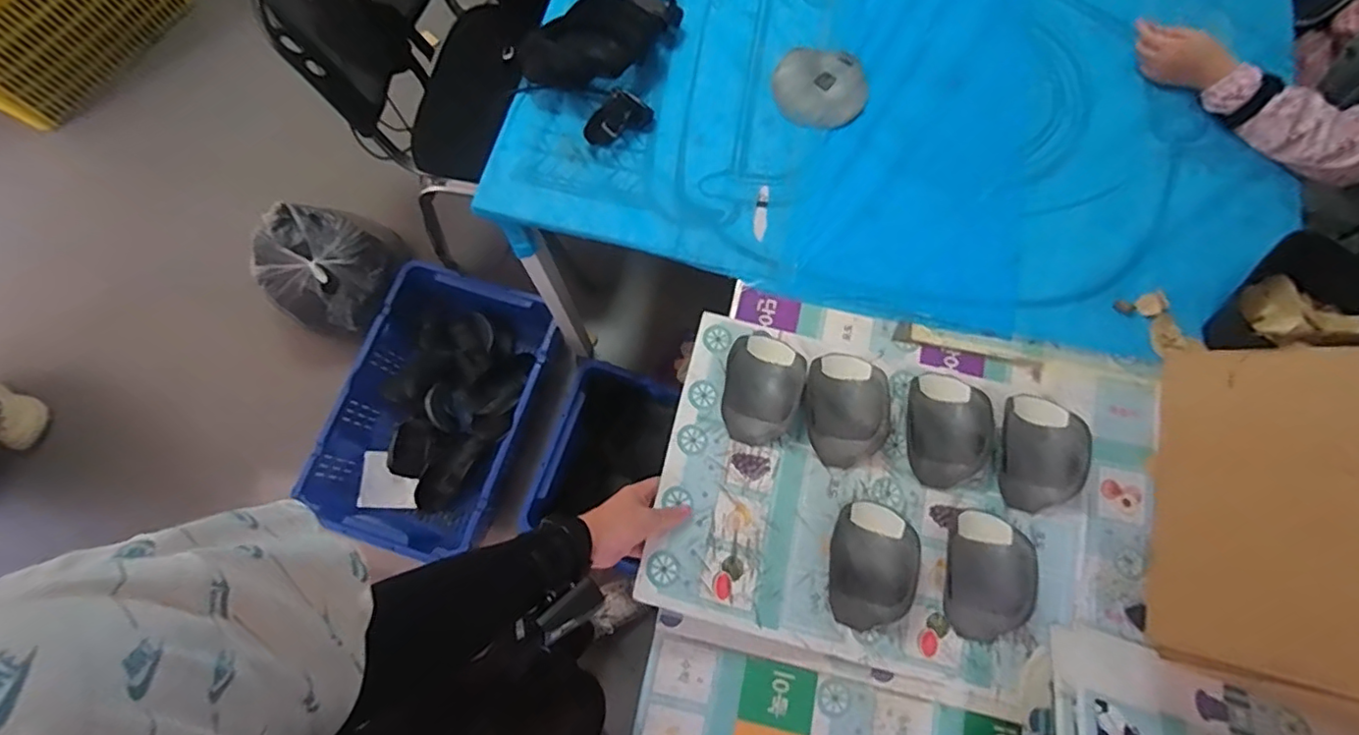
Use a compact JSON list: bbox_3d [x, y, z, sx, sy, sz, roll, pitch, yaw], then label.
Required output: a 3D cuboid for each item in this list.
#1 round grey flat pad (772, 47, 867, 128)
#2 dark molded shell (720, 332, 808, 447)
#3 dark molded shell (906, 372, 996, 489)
[{"bbox_3d":[0.222,-0.444,0.942,0.142,0.011,0.139,8,71,3],"label":"round grey flat pad"},{"bbox_3d":[0.111,0.025,0.781,0.099,0.036,0.153,10,72,4],"label":"dark molded shell"},{"bbox_3d":[0.345,0.076,0.761,0.095,0.039,0.143,10,72,4],"label":"dark molded shell"}]

